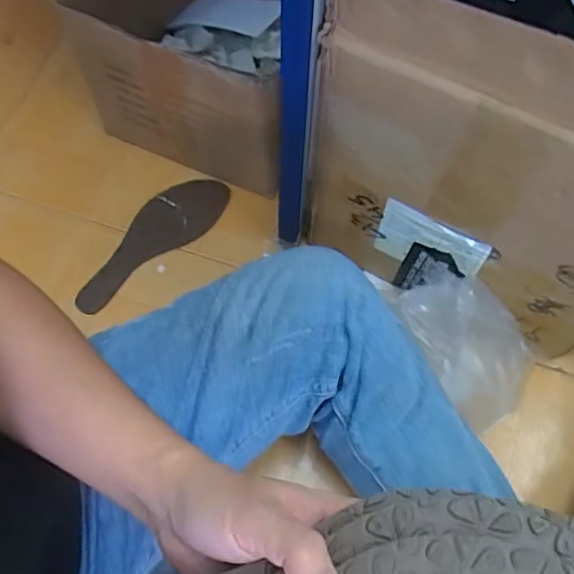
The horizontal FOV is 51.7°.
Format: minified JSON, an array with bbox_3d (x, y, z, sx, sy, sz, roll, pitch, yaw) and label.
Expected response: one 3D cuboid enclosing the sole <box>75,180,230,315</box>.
[{"bbox_3d":[-0.164,-0.058,0.713,0.070,0.011,0.223,41,72,17],"label":"sole"}]

